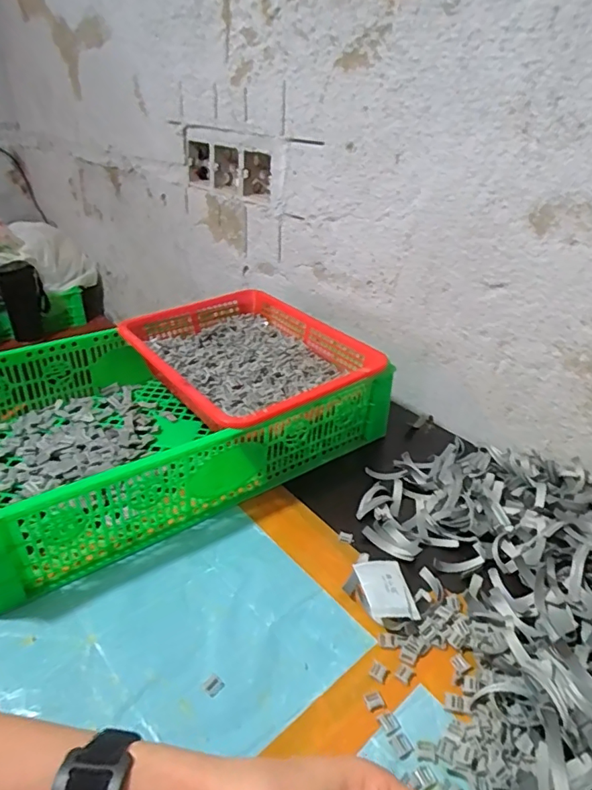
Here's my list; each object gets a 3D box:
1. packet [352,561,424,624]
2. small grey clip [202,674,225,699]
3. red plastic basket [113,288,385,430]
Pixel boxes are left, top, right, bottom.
[{"bbox_3d":[0.077,0.168,0.444,0.041,0.017,0.064,-2,30,-9],"label":"packet"},{"bbox_3d":[-0.060,0.210,0.374,0.012,0.004,0.014,23,35,30],"label":"small grey clip"},{"bbox_3d":[-0.056,-0.042,0.658,0.245,0.069,0.293,-18,36,-33],"label":"red plastic basket"}]

